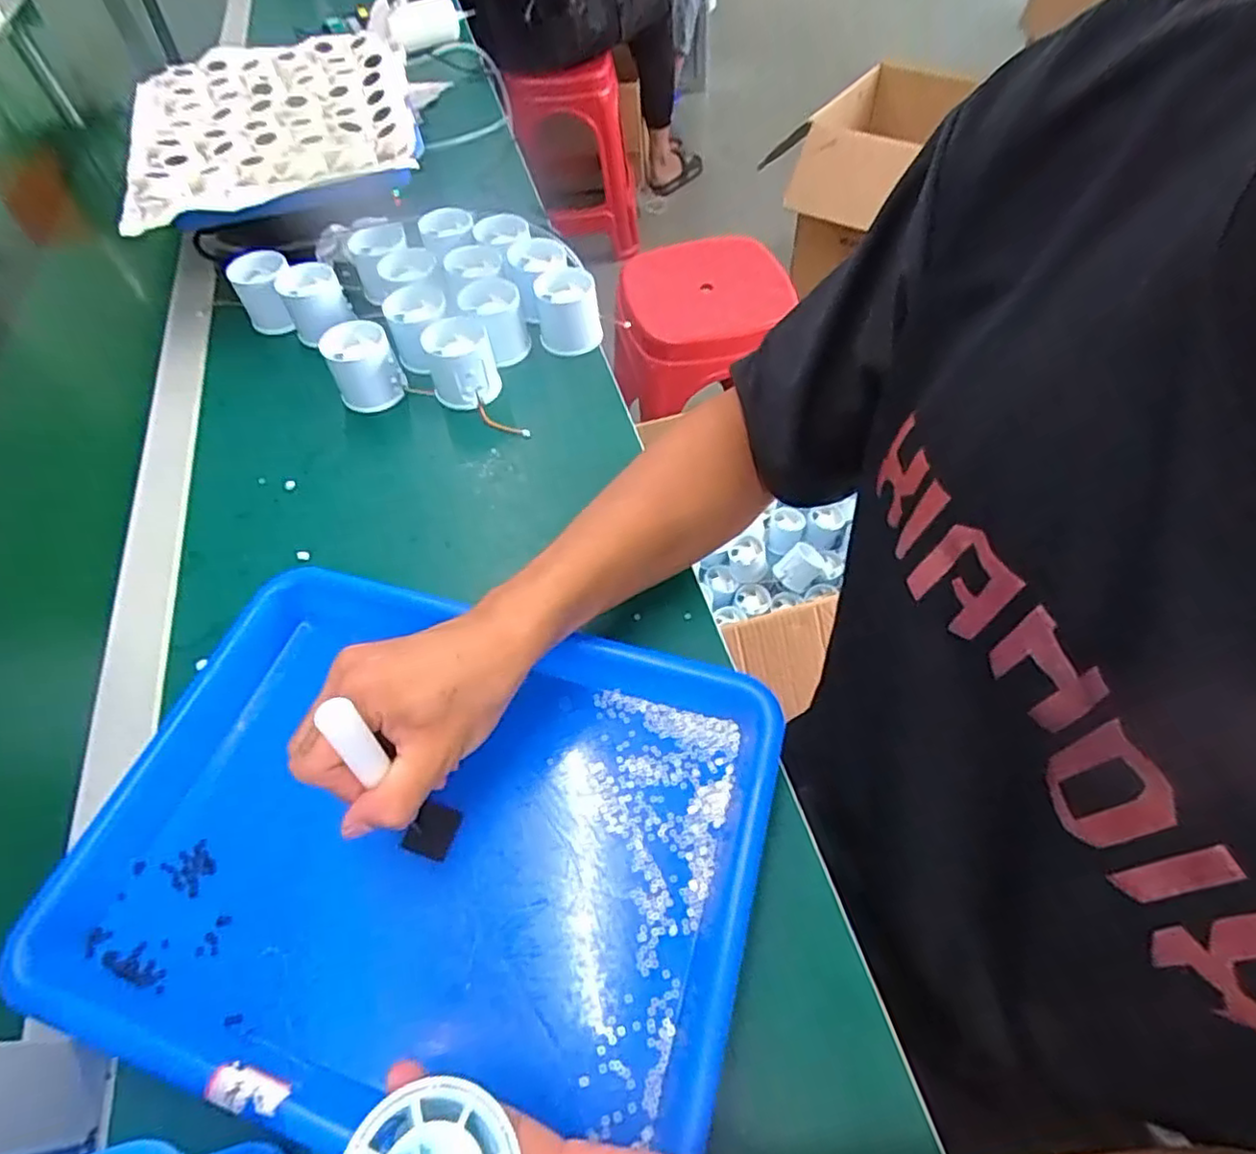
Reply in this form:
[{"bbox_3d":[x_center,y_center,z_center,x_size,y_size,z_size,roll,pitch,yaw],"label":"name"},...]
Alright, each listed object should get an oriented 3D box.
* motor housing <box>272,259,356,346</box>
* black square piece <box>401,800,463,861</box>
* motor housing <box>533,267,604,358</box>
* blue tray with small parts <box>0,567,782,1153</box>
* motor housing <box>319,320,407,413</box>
[{"bbox_3d":[-0.289,-0.252,0.616,0.054,0.053,0.059,-27,58,-14],"label":"motor housing"},{"bbox_3d":[-0.104,0.135,0.354,0.024,0.004,0.027,24,54,-4],"label":"black square piece"},{"bbox_3d":[-0.053,-0.232,0.585,0.054,0.056,0.055,-11,56,-4],"label":"motor housing"},{"bbox_3d":[-0.110,0.131,0.349,0.346,0.032,0.247,12,57,11],"label":"blue tray with small parts"},{"bbox_3d":[-0.220,-0.174,0.553,0.053,0.057,0.053,-27,58,-14],"label":"motor housing"}]

